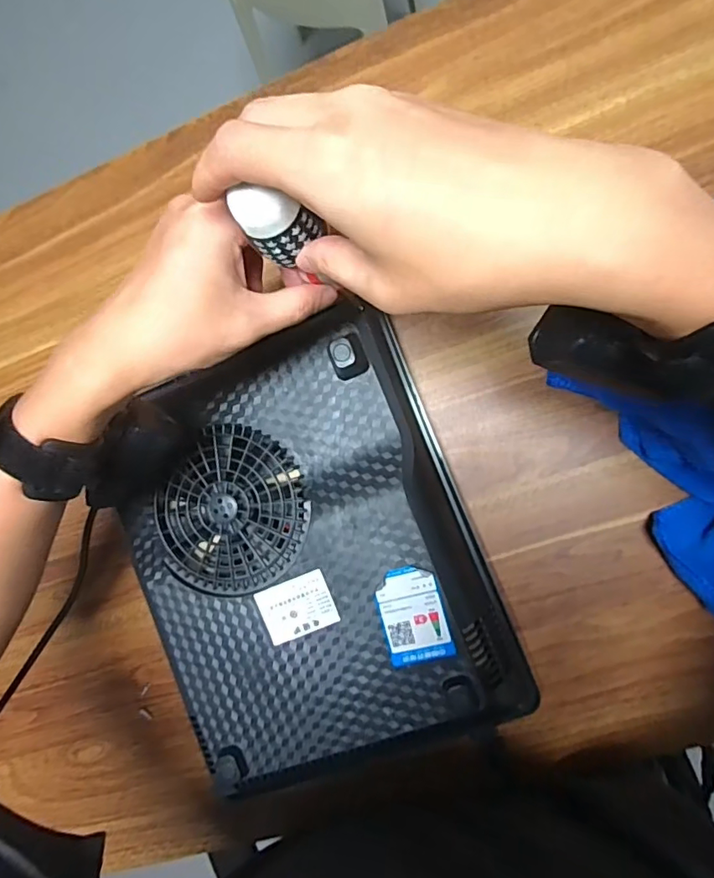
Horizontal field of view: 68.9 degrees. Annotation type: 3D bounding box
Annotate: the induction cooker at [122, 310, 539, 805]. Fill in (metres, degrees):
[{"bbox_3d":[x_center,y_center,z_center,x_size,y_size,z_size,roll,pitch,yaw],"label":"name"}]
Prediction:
[{"bbox_3d":[-0.044,0.086,0.394,0.248,0.042,0.308,-23,88,9],"label":"induction cooker"}]

